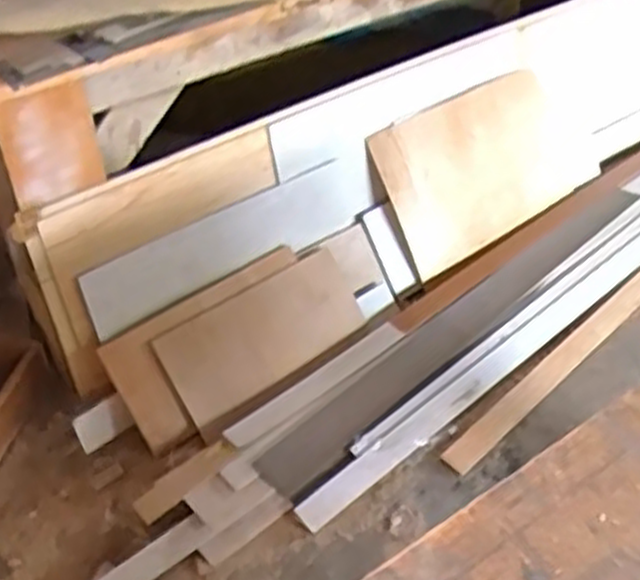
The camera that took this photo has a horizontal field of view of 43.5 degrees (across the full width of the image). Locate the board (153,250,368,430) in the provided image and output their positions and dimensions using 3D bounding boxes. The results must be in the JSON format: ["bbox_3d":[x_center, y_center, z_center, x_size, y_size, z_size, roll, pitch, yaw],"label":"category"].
[{"bbox_3d":[-0.120,0.097,1.764,0.456,0.209,0.025,-30,15,-23],"label":"board"}]

